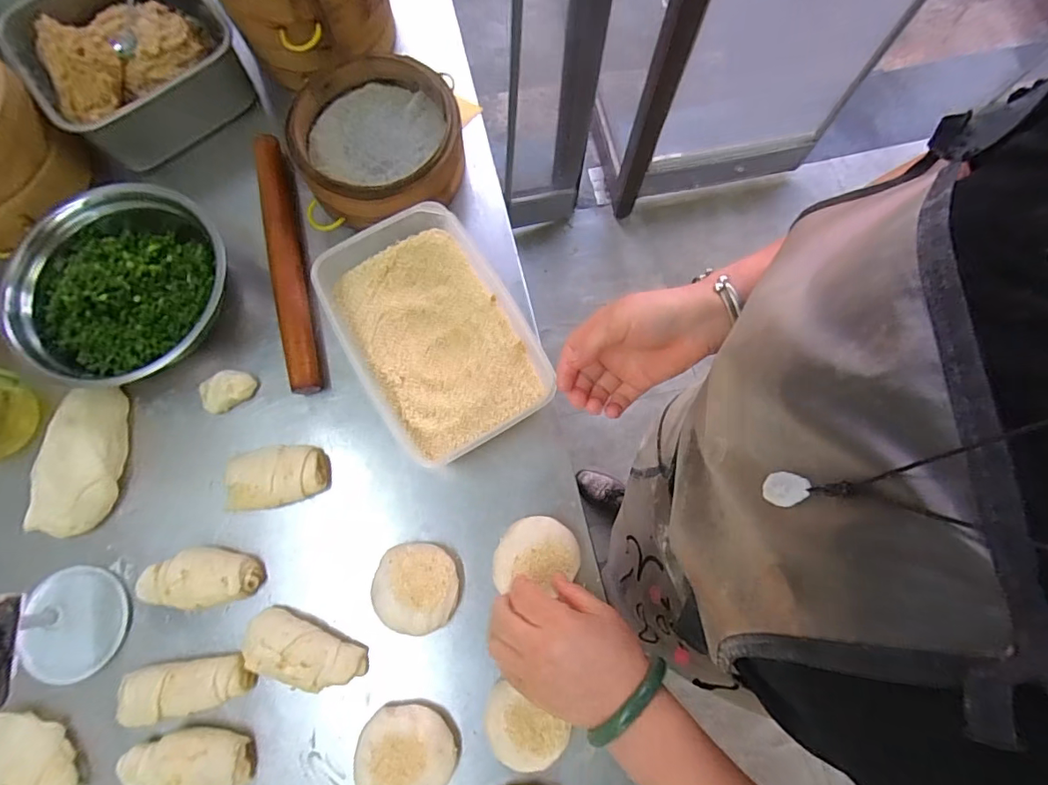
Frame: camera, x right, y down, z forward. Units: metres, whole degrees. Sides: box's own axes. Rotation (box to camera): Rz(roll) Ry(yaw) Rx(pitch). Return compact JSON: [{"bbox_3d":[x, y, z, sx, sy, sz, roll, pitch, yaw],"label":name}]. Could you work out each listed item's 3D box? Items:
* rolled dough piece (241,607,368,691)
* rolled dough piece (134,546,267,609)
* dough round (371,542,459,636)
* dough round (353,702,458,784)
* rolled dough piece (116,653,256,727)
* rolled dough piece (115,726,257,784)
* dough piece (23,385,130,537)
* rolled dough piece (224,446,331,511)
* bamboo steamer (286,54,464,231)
[{"bbox_3d":[-0.190,0.227,0.433,0.104,0.037,0.049,19,76,5],"label":"rolled dough piece"},{"bbox_3d":[-0.291,0.165,0.447,0.099,0.033,0.049,2,75,0],"label":"rolled dough piece"},{"bbox_3d":[-0.097,0.175,0.450,0.074,0.031,0.074,0,75,0],"label":"dough round"},{"bbox_3d":[-0.102,0.302,0.415,0.079,0.026,0.074,0,75,0],"label":"dough round"},{"bbox_3d":[-0.289,0.250,0.426,0.105,0.029,0.042,-14,75,-4],"label":"rolled dough piece"},{"bbox_3d":[-0.281,0.308,0.411,0.104,0.038,0.051,-3,75,-1],"label":"rolled dough piece"},{"bbox_3d":[-0.415,0.064,0.474,0.065,0.042,0.141,8,75,2],"label":"dough piece"},{"bbox_3d":[-0.231,0.078,0.469,0.083,0.033,0.054,-8,75,-2],"label":"rolled dough piece"},{"bbox_3d":[-0.153,-0.265,0.533,0.174,0.062,0.169,0,76,0],"label":"bamboo steamer"}]

